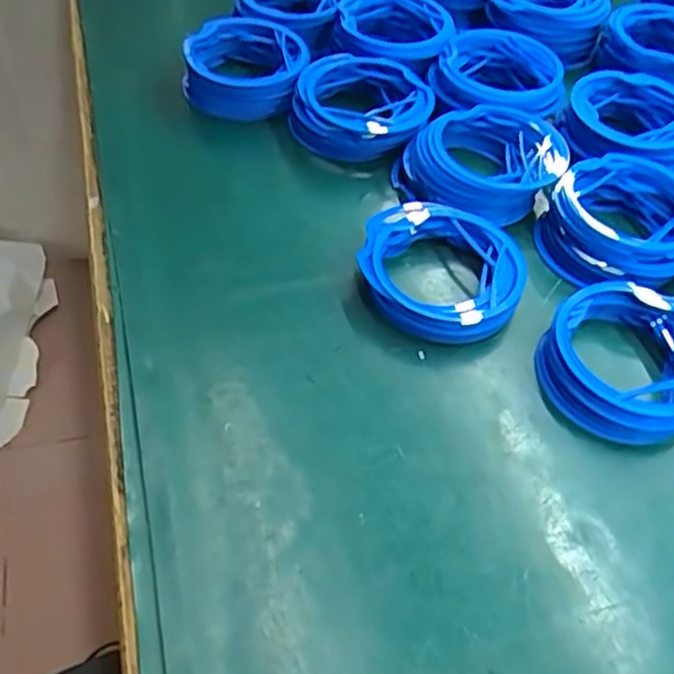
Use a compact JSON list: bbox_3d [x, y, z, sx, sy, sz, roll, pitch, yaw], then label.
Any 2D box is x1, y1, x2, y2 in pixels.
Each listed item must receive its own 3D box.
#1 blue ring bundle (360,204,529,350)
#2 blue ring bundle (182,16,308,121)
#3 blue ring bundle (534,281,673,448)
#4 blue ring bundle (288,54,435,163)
[{"bbox_3d":[0.067,-0.042,0.461,0.102,0.027,0.100,3,50,-4],"label":"blue ring bundle"},{"bbox_3d":[-0.074,-0.215,0.583,0.093,0.046,0.091,7,50,0],"label":"blue ring bundle"},{"bbox_3d":[0.170,0.013,0.425,0.102,0.029,0.100,3,50,-4],"label":"blue ring bundle"},{"bbox_3d":[0.018,-0.174,0.558,0.106,0.042,0.091,9,50,1],"label":"blue ring bundle"}]

